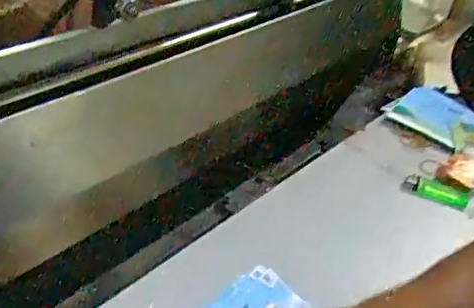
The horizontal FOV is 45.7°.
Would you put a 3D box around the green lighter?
[{"bbox_3d":[0.263,0.047,0.744,0.085,0.016,0.031,15,39,9],"label":"green lighter"}]

